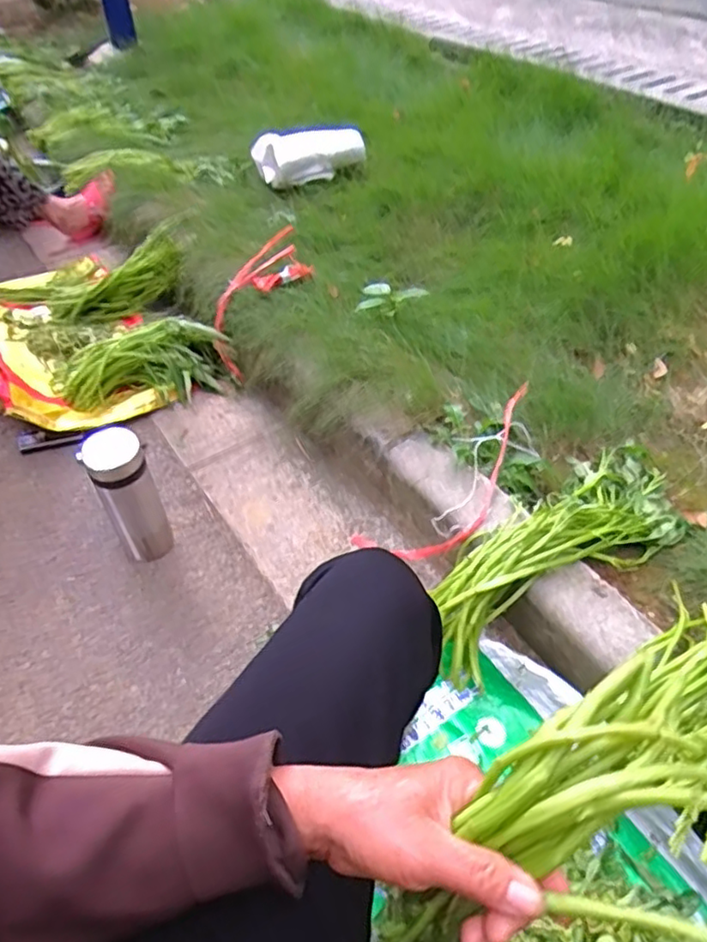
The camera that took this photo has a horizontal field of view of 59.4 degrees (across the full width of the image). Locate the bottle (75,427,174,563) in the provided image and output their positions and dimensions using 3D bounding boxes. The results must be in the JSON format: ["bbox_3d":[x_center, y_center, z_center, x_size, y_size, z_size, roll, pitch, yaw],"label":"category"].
[{"bbox_3d":[-0.360,0.037,1.005,0.095,0.226,0.103,-25,52,-16],"label":"bottle"}]

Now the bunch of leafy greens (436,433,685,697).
[{"bbox_3d":[0.328,0.101,0.938,0.520,0.151,0.172,-30,53,-24],"label":"bunch of leafy greens"}]

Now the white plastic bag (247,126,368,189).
[{"bbox_3d":[-0.114,-0.898,1.756,0.318,0.126,0.085,-16,49,-13],"label":"white plastic bag"}]

